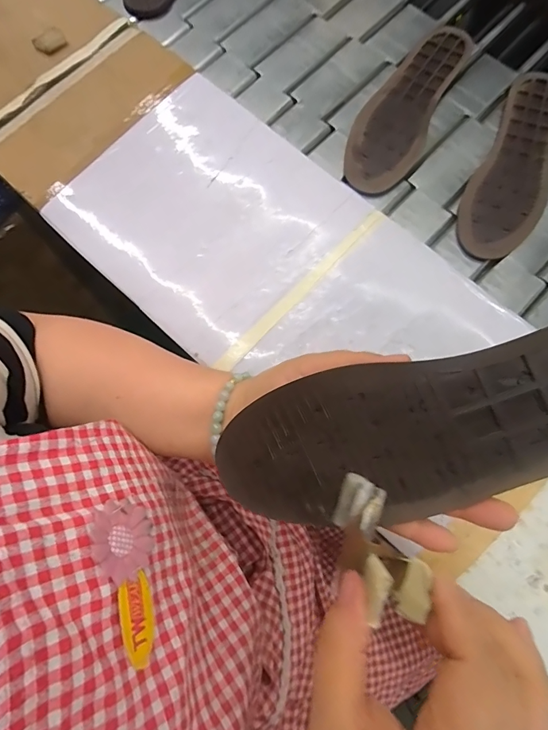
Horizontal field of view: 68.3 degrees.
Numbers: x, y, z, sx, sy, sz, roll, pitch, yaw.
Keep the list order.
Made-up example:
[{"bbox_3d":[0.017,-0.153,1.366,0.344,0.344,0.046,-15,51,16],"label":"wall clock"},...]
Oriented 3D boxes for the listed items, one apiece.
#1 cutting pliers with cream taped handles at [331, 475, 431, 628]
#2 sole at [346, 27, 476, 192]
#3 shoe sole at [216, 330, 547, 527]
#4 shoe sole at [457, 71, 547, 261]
[{"bbox_3d":[0.051,0.091,0.204,0.033,0.036,0.066,-18,41,-4],"label":"cutting pliers with cream taped handles"},{"bbox_3d":[0.165,-0.326,0.508,0.084,0.013,0.262,27,77,6],"label":"sole"},{"bbox_3d":[0.095,0.029,0.205,0.261,0.024,0.078,-17,76,17],"label":"shoe sole"},{"bbox_3d":[0.292,-0.240,0.484,0.081,0.014,0.261,26,77,6],"label":"shoe sole"}]

